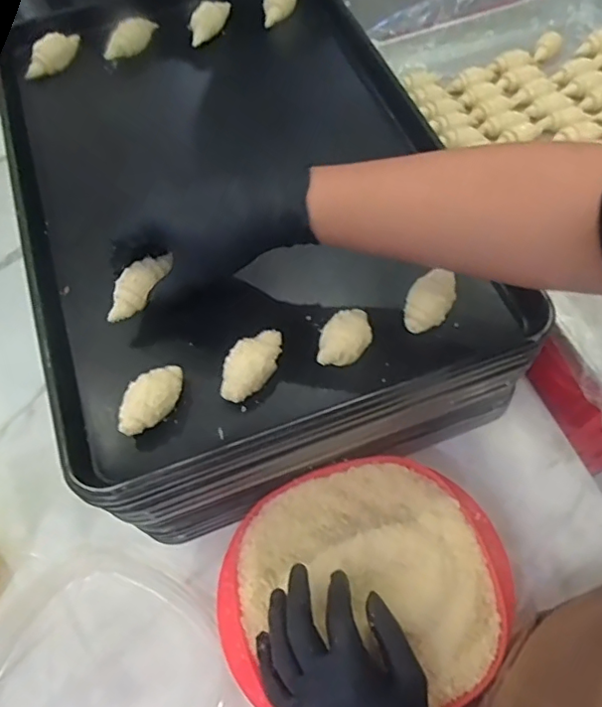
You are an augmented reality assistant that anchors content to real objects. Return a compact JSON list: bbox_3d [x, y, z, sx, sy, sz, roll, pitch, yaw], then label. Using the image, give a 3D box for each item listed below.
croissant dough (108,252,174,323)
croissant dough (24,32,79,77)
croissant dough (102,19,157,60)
[{"bbox_3d":[-0.137,-0.054,0.460,0.026,0.017,0.064,32,85,20],"label":"croissant dough"},{"bbox_3d":[-0.285,-0.345,0.640,0.025,0.027,0.074,40,70,21],"label":"croissant dough"},{"bbox_3d":[-0.199,-0.371,0.656,0.026,0.024,0.069,35,69,19],"label":"croissant dough"}]

